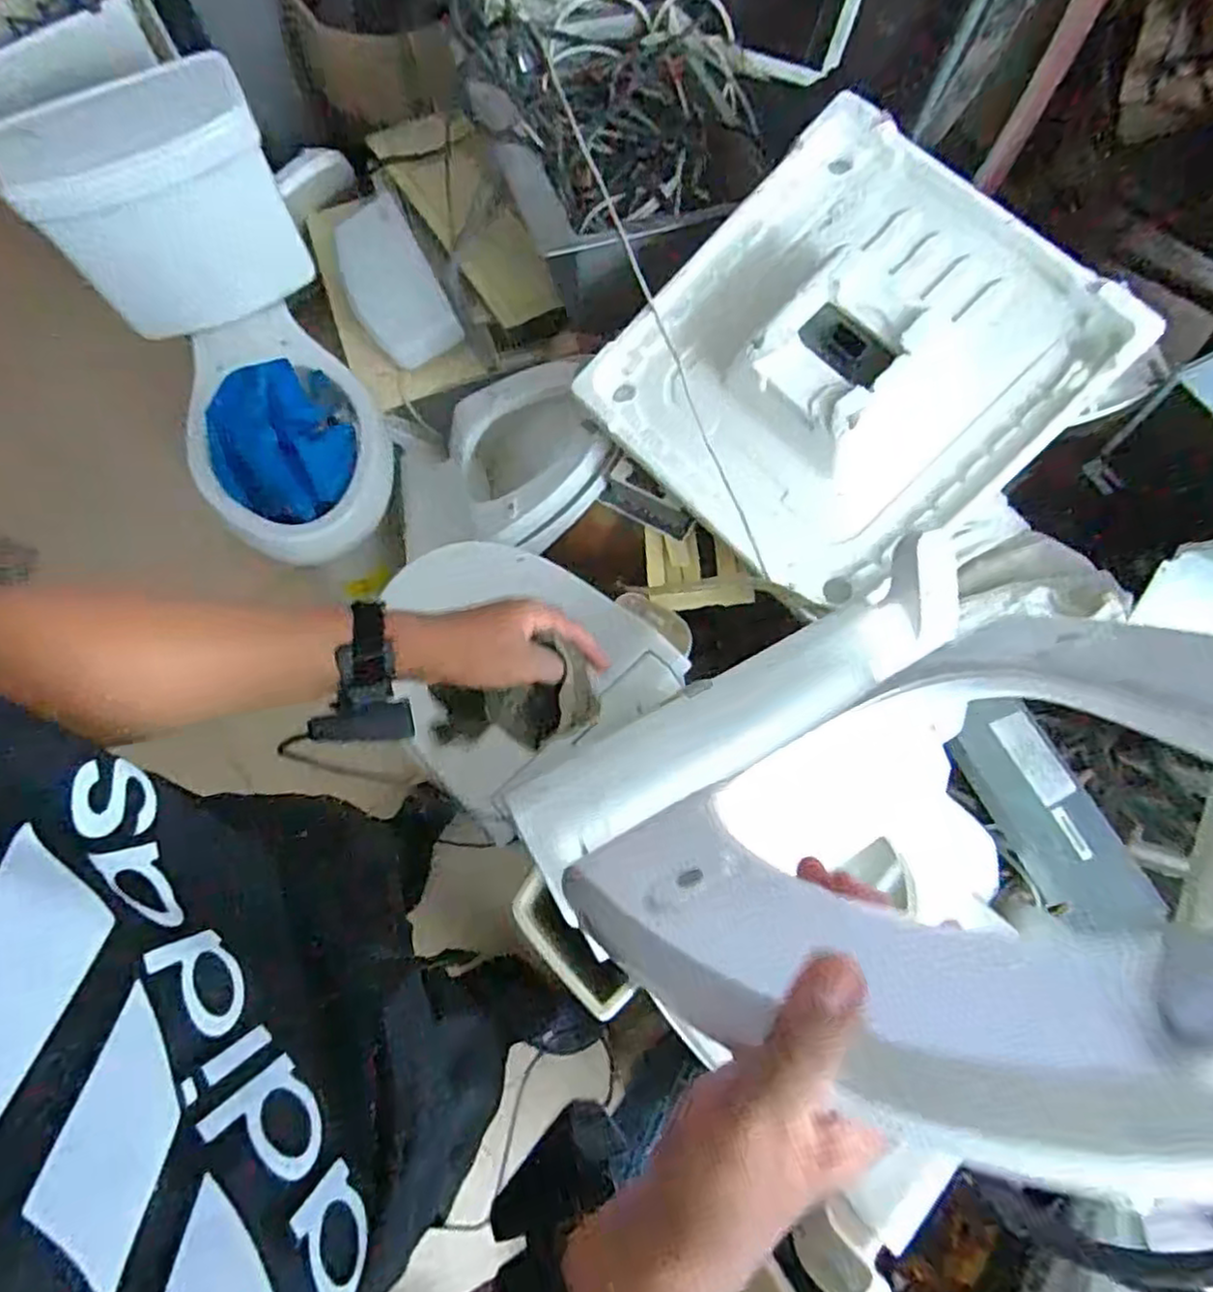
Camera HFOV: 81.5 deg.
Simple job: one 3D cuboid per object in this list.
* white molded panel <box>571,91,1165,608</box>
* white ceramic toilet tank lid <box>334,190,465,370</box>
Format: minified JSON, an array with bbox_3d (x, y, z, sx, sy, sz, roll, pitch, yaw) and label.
[{"bbox_3d":[0.349,-0.436,1.055,0.617,0.125,0.580,-45,77,8],"label":"white molded panel"},{"bbox_3d":[-0.473,-0.791,1.545,0.196,0.033,0.368,-29,91,23],"label":"white ceramic toilet tank lid"}]

